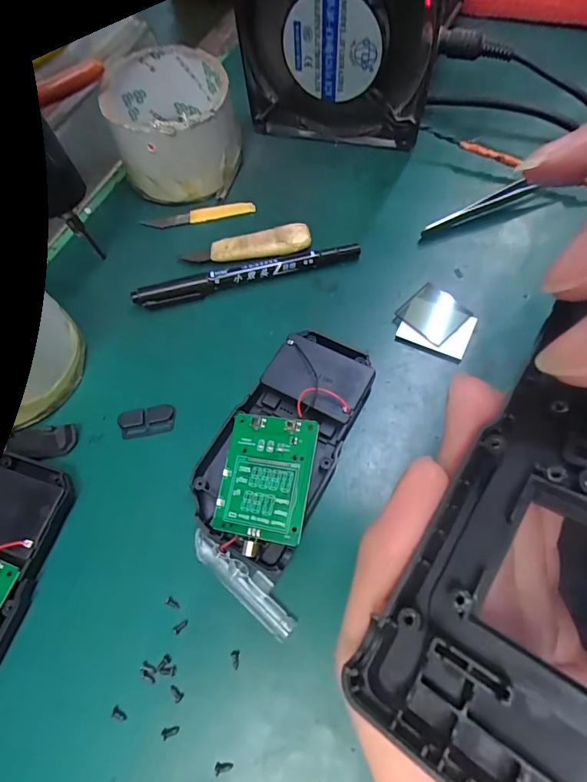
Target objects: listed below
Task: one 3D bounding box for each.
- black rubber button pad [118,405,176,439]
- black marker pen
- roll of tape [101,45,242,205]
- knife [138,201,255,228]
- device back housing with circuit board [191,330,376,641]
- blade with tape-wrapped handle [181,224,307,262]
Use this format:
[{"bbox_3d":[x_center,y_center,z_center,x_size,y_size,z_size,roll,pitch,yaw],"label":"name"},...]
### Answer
[{"bbox_3d":[-0.078,0.016,0.236,0.029,0.006,0.014,-13,64,-1],"label":"black rubber button pad"},{"bbox_3d":[-0.027,-0.070,0.266,0.136,0.011,0.013,-13,64,-1],"label":"black marker pen"},{"bbox_3d":[-0.077,-0.175,0.293,0.076,0.057,0.082,-12,65,-2],"label":"roll of tape"},{"bbox_3d":[-0.064,-0.119,0.295,0.075,0.004,0.011,-9,64,1],"label":"knife"},{"bbox_3d":[-0.009,0.030,0.213,0.063,0.025,0.136,17,67,12],"label":"device back housing with circuit board"},{"bbox_3d":[-0.029,-0.092,0.276,0.079,0.010,0.019,-3,64,3],"label":"blade with tape-wrapped handle"}]

